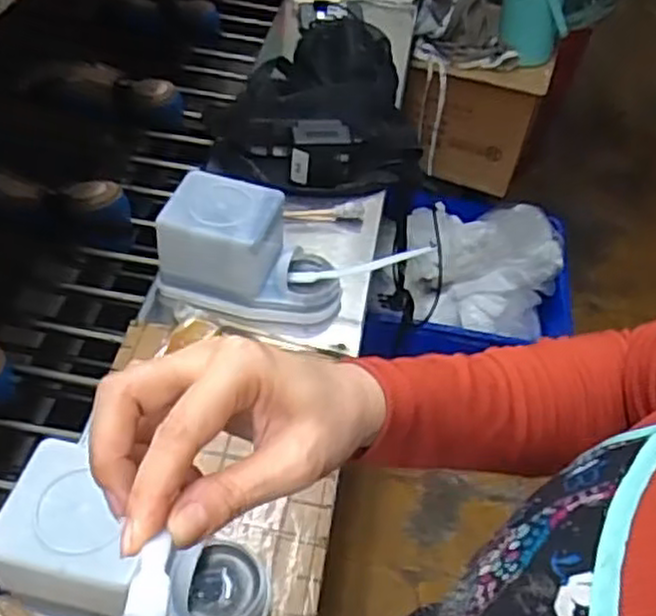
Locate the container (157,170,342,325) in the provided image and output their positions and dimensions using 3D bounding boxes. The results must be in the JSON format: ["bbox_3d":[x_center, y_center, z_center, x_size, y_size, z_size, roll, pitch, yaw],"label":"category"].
[{"bbox_3d":[-0.079,-0.062,0.793,0.191,0.105,0.105,8,47,1],"label":"container"}]

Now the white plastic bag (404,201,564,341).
[{"bbox_3d":[0.334,-0.078,1.599,0.338,0.130,0.341,4,47,-3],"label":"white plastic bag"}]

